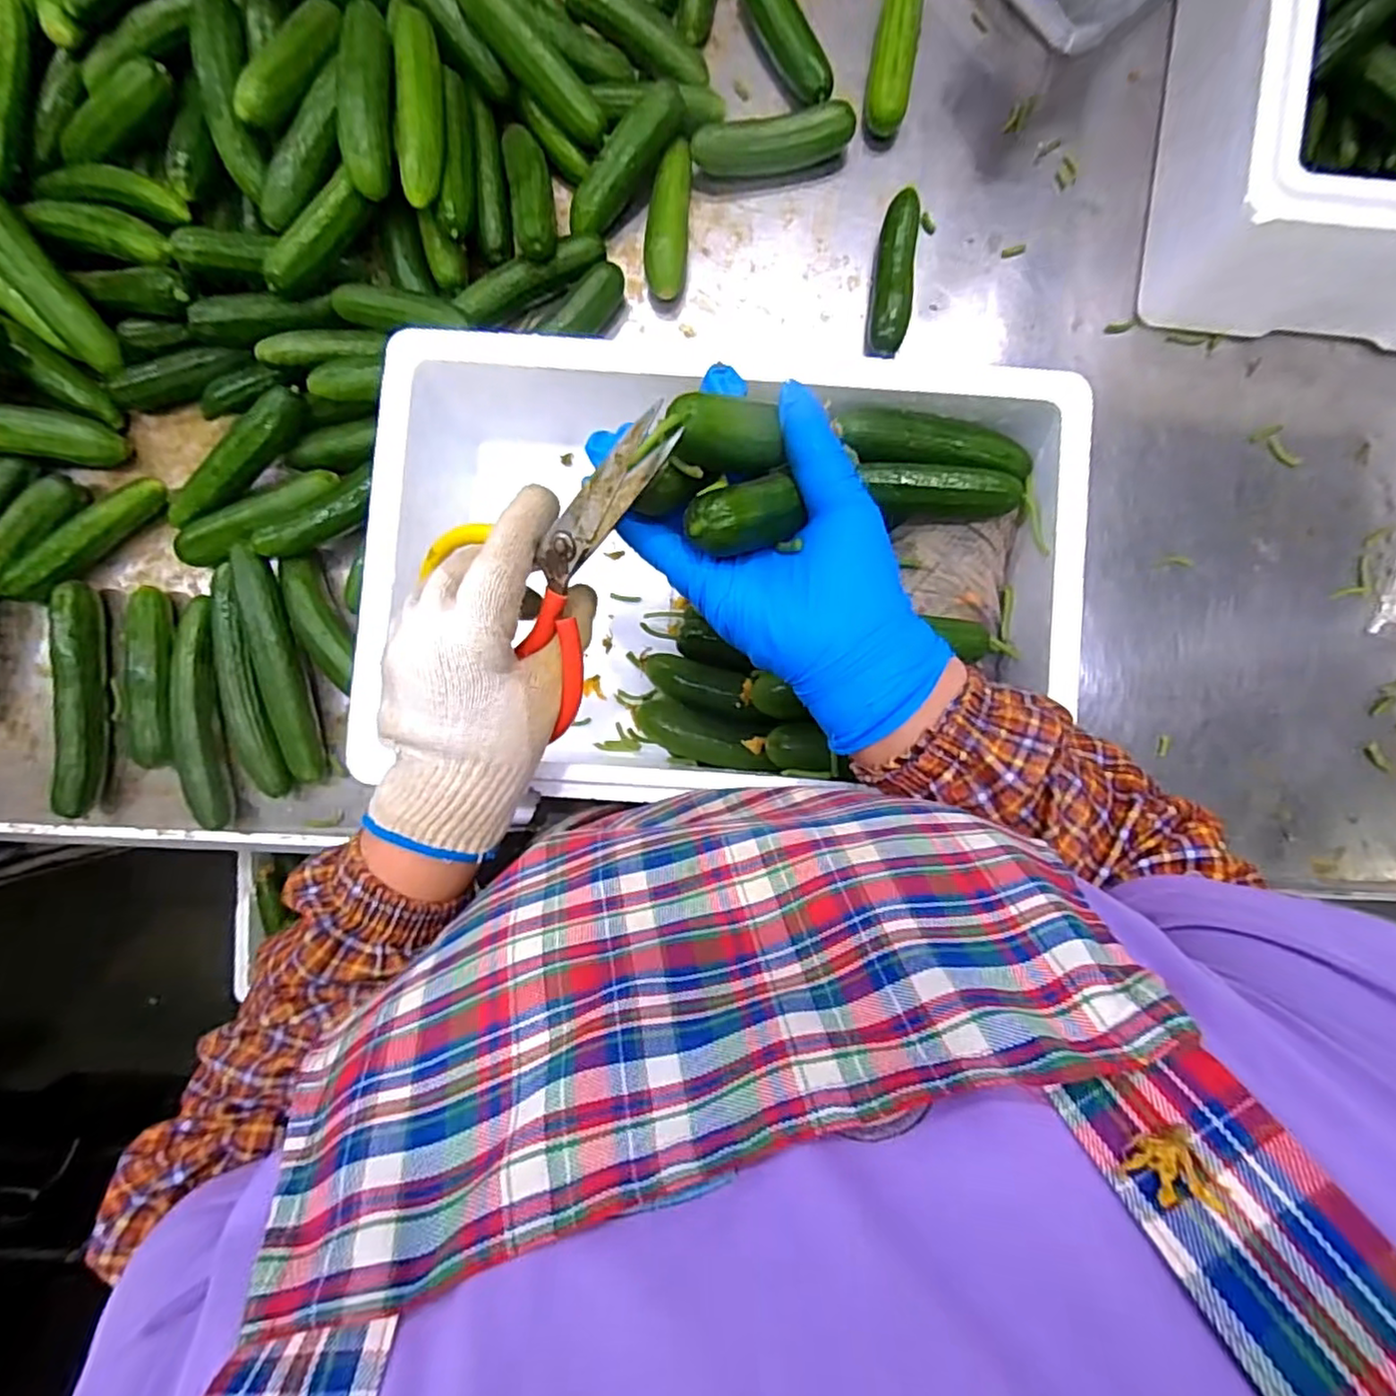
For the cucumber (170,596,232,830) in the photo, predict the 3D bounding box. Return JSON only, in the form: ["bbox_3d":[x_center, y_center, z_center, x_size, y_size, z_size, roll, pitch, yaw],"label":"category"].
[{"bbox_3d":[-0.365,0.011,0.490,0.032,0.027,0.165,-1,88,0],"label":"cucumber"}]

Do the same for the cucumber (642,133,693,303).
[{"bbox_3d":[-0.022,-0.356,0.496,0.030,0.031,0.108,4,88,0],"label":"cucumber"}]

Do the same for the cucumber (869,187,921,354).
[{"bbox_3d":[0.147,-0.315,0.496,0.029,0.027,0.108,7,88,1],"label":"cucumber"}]

